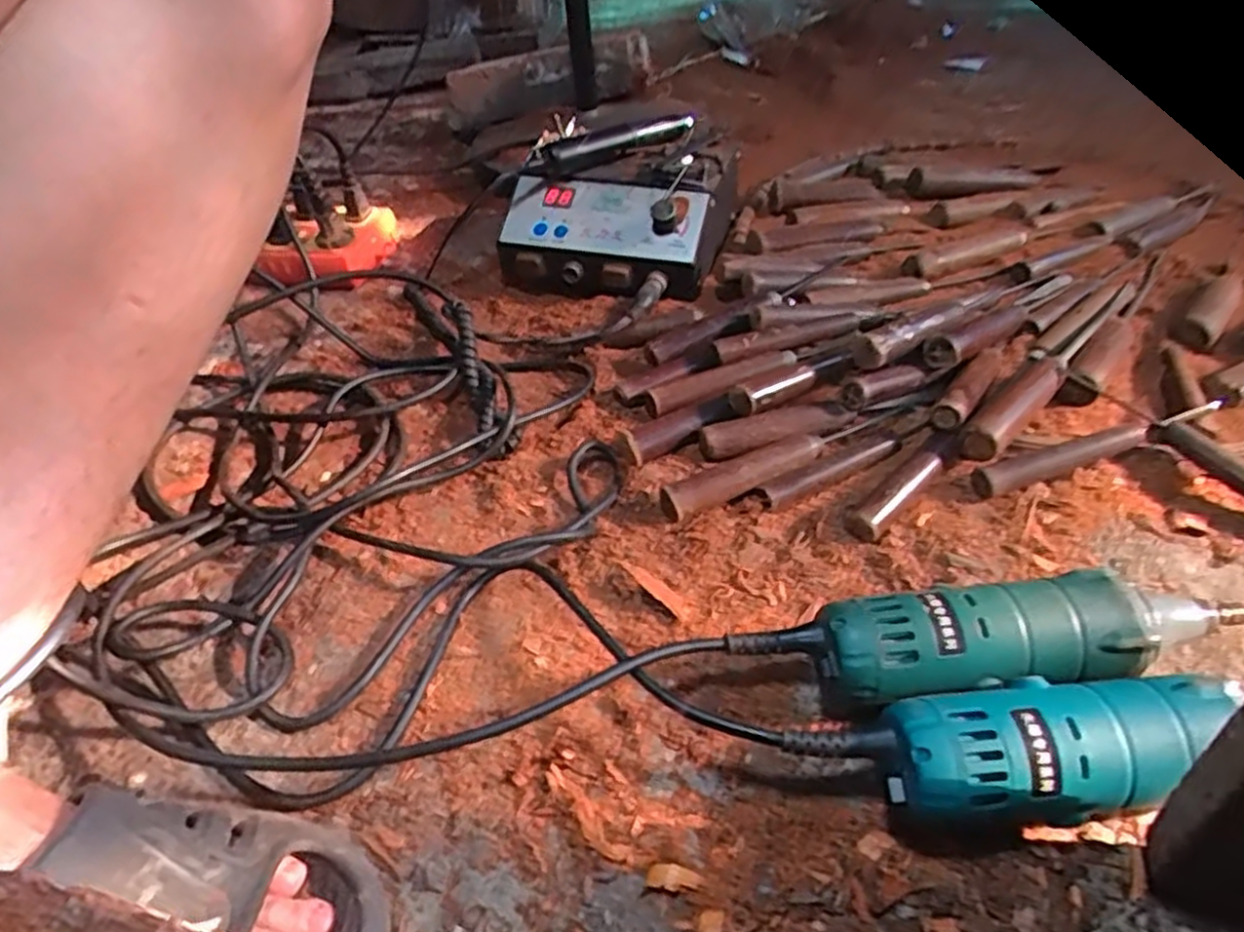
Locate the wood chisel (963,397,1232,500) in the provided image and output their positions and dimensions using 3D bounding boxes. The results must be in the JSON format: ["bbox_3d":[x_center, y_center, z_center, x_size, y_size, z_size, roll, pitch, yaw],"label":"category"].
[{"bbox_3d":[0.305,-0.014,0.491,0.176,0.021,0.022,-15,44,-10],"label":"wood chisel"}]

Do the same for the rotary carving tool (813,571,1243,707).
[{"bbox_3d":[0.201,0.088,0.373,0.212,0.044,0.057,-6,43,0],"label":"rotary carving tool"}]

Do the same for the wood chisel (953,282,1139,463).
[{"bbox_3d":[0.324,-0.086,0.553,0.025,0.035,0.291,31,54,33],"label":"wood chisel"}]

